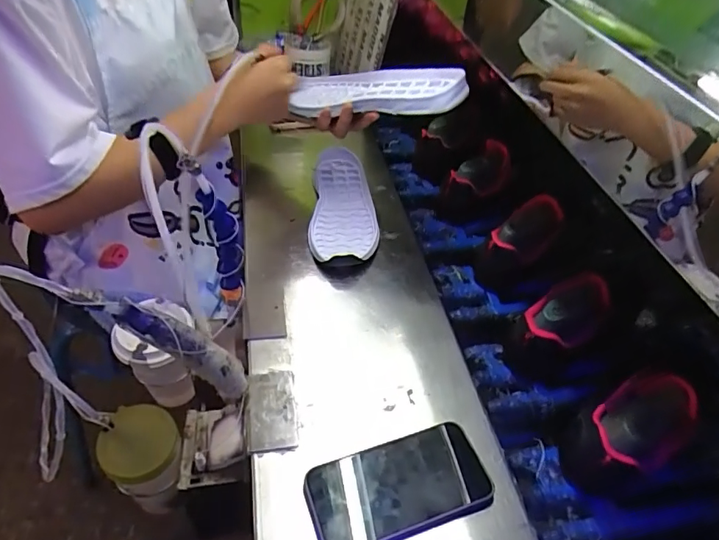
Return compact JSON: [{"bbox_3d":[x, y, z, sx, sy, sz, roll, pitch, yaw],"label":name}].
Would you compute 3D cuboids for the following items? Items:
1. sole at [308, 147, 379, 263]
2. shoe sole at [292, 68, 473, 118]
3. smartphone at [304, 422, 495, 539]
[{"bbox_3d":[-0.023,-0.105,0.747,0.095,0.027,0.241,2,44,-3],"label":"sole"},{"bbox_3d":[0.000,-0.245,0.673,0.306,0.039,0.106,19,43,39],"label":"shoe sole"},{"bbox_3d":[0.036,0.196,0.447,0.162,0.014,0.080,-12,47,-17],"label":"smartphone"}]

